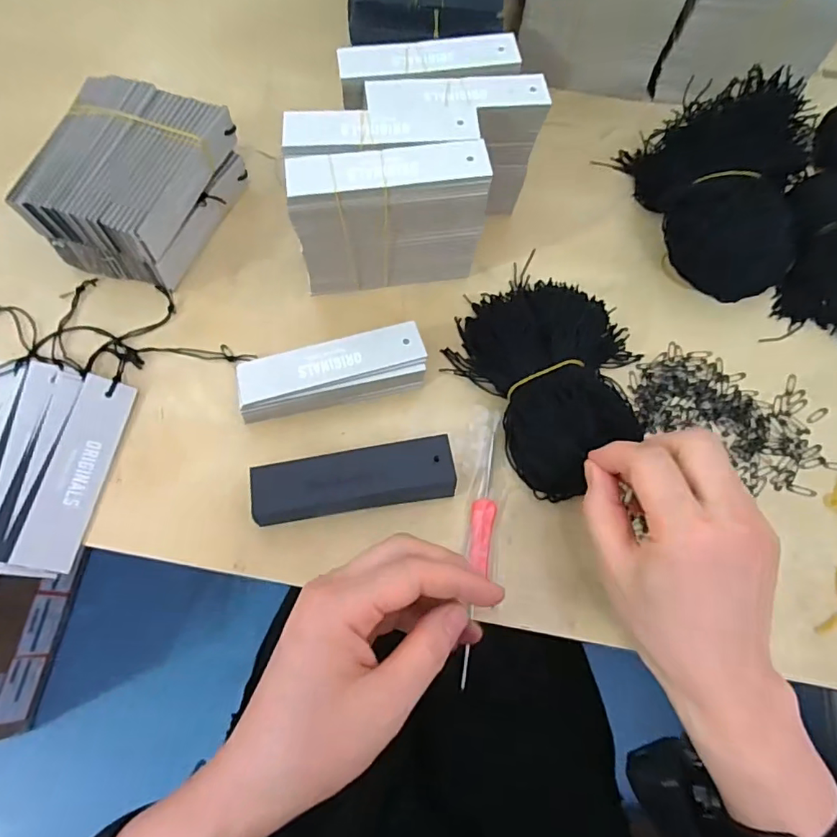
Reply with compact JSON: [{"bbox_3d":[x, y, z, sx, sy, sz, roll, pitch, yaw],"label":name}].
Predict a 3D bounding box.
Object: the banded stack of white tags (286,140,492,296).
[{"bbox_3d":[-0.019,-0.134,0.372,0.124,0.113,0.036,-7,68,-4],"label":"banded stack of white tags"}]

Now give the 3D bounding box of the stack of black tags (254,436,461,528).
[{"bbox_3d":[-0.040,0.041,0.333,0.125,0.031,0.036,-9,68,-5],"label":"stack of black tags"}]

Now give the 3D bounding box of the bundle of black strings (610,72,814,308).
[{"bbox_3d":[0.239,-0.187,0.416,0.140,0.070,0.155,17,68,6],"label":"bundle of black strings"}]

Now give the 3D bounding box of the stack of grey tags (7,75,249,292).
[{"bbox_3d":[-0.210,-0.175,0.400,0.097,0.085,0.129,15,68,4],"label":"stack of grey tags"}]

